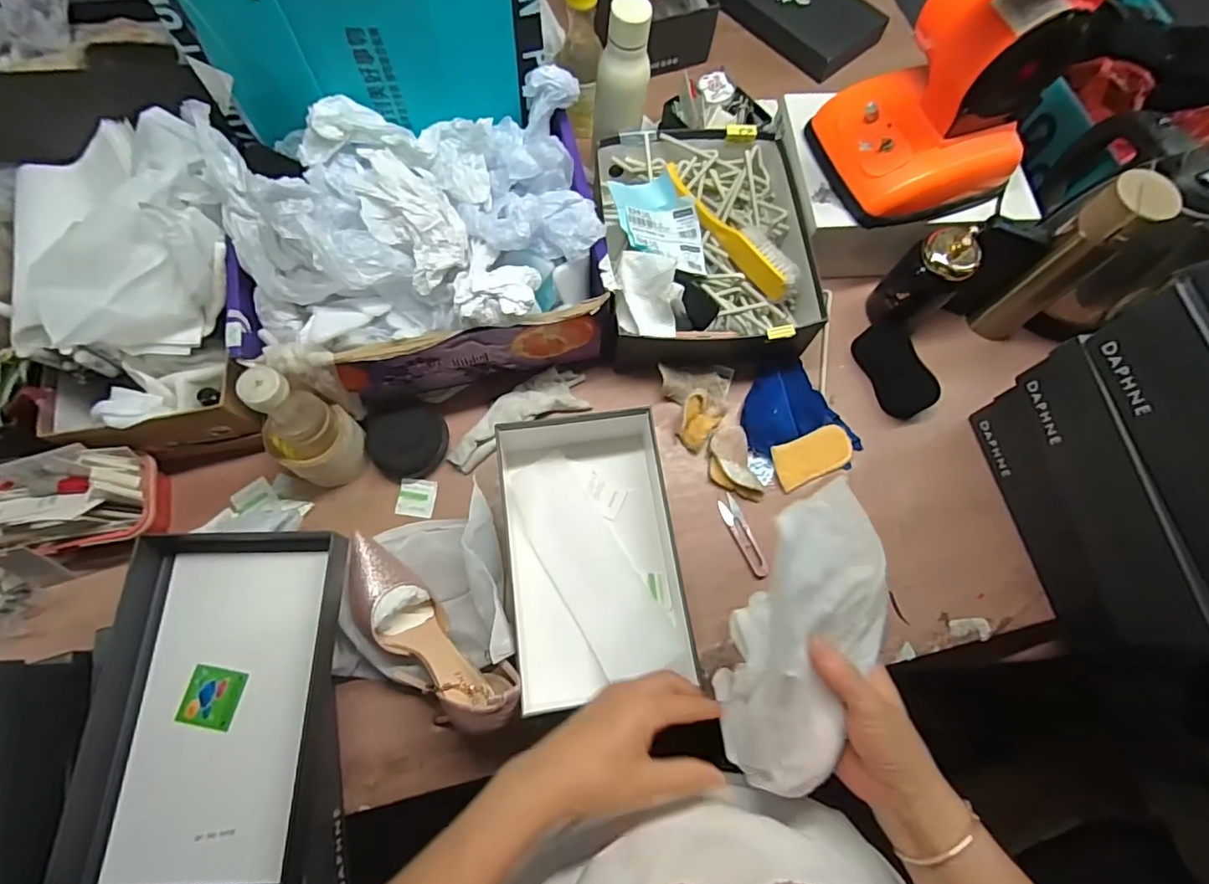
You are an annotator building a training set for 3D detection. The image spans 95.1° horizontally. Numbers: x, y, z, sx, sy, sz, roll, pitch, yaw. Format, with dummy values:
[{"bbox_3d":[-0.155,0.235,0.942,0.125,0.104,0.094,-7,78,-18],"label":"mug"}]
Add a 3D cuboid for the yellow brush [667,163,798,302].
[{"bbox_3d":[0.159,-0.275,0.712,0.049,0.040,0.225,-40,77,-14],"label":"yellow brush"}]

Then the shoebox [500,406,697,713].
[{"bbox_3d":[-0.010,0.117,0.623,0.189,0.080,0.311,-7,72,-5],"label":"shoebox"}]

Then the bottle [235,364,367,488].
[{"bbox_3d":[-0.324,-0.016,0.585,0.082,0.163,0.083,1,71,-2],"label":"bottle"}]

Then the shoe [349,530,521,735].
[{"bbox_3d":[-0.185,0.195,0.556,0.235,0.105,0.070,37,74,10],"label":"shoe"}]

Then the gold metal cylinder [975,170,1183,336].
[{"bbox_3d":[0.537,-0.207,0.656,0.056,0.240,0.070,-35,76,-13],"label":"gold metal cylinder"}]

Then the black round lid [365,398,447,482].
[{"bbox_3d":[-0.236,-0.004,0.665,0.089,0.027,0.091,1,71,-2],"label":"black round lid"}]

